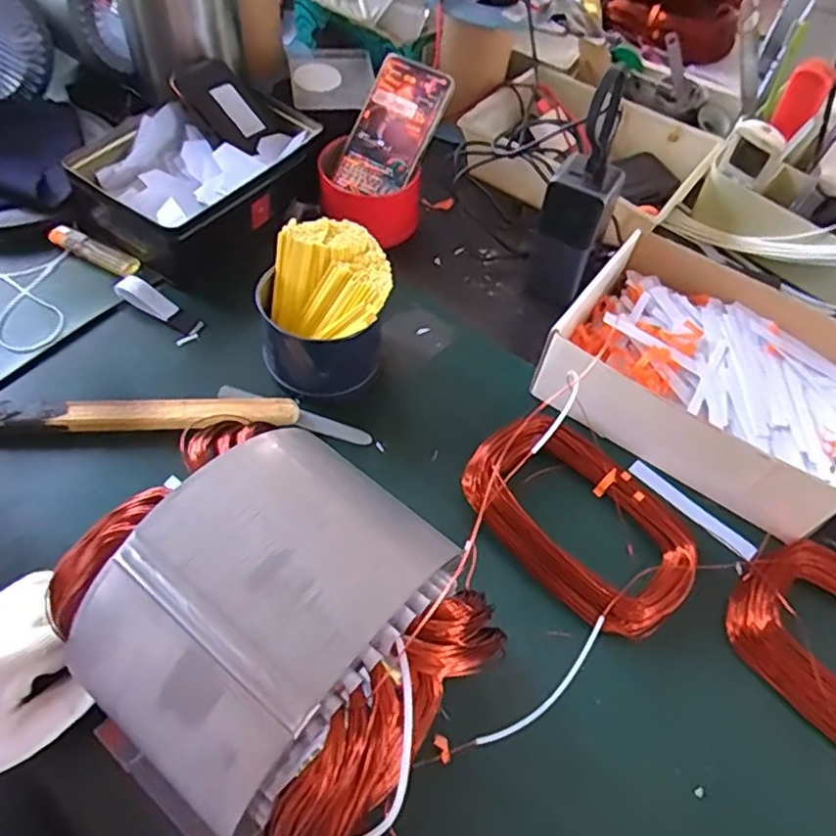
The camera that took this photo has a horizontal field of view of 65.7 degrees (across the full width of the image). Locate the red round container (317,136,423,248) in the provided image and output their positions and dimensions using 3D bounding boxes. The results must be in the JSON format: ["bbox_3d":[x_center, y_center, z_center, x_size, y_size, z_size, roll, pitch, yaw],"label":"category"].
[{"bbox_3d":[-0.050,-0.222,0.651,0.099,0.064,0.094,2,56,-3],"label":"red round container"}]

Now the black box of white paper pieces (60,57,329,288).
[{"bbox_3d":[-0.206,-0.249,0.632,0.148,0.073,0.227,31,59,15],"label":"black box of white paper pieces"}]

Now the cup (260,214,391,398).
[{"bbox_3d":[-0.077,-0.089,0.530,0.102,0.098,0.100,2,56,-3],"label":"cup"}]

